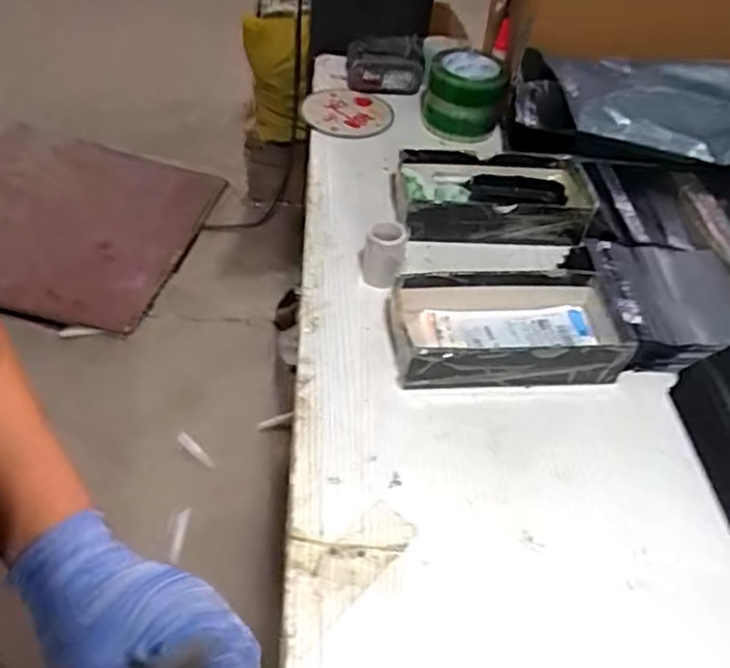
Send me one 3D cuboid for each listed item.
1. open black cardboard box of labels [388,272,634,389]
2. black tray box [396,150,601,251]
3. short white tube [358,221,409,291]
[{"bbox_3d":[0.145,-0.005,0.643,0.236,0.055,0.114,-1,46,-8],"label":"open black cardboard box of labels"},{"bbox_3d":[0.152,-0.165,0.788,0.228,0.049,0.122,4,46,-3],"label":"black tray box"},{"bbox_3d":[0.019,-0.081,0.695,0.050,0.064,0.047,7,46,0],"label":"short white tube"}]

